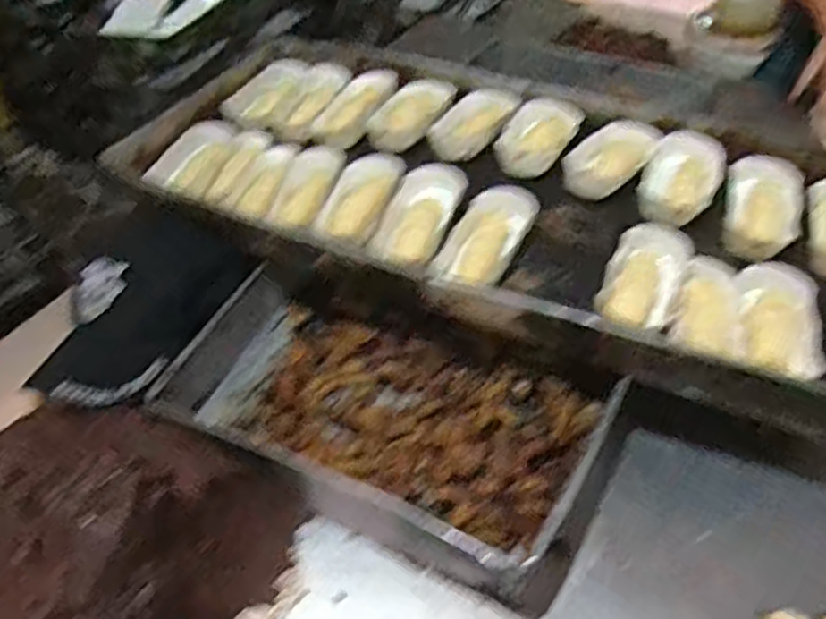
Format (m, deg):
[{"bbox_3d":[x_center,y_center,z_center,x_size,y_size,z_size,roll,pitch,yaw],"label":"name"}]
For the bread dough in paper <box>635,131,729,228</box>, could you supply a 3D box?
[{"bbox_3d":[0.305,-0.148,0.798,0.079,0.031,0.160,22,50,22],"label":"bread dough in paper"}]

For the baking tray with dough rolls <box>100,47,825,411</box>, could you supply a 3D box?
[{"bbox_3d":[0.081,-0.137,0.771,0.819,0.056,0.420,16,48,17],"label":"baking tray with dough rolls"}]

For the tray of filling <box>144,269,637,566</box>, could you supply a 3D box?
[{"bbox_3d":[-0.023,0.082,0.634,0.378,0.066,0.210,19,49,19],"label":"tray of filling"}]

